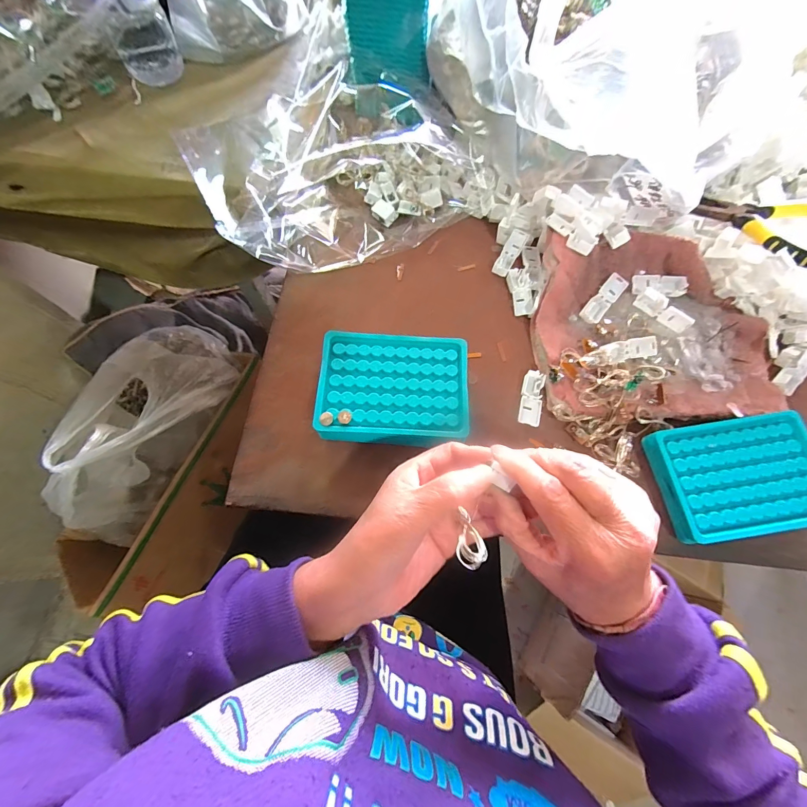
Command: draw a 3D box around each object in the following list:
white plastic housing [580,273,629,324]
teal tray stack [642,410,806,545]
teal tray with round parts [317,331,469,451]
[{"bbox_3d":[0.208,-0.109,0.376,0.020,0.008,0.061,40,90,11],"label":"white plastic housing"},{"bbox_3d":[0.296,0.064,0.323,0.132,0.031,0.096,-7,71,-5],"label":"teal tray stack"},{"bbox_3d":[-0.009,-0.012,0.337,0.131,0.034,0.101,4,71,-1],"label":"teal tray with round parts"}]

